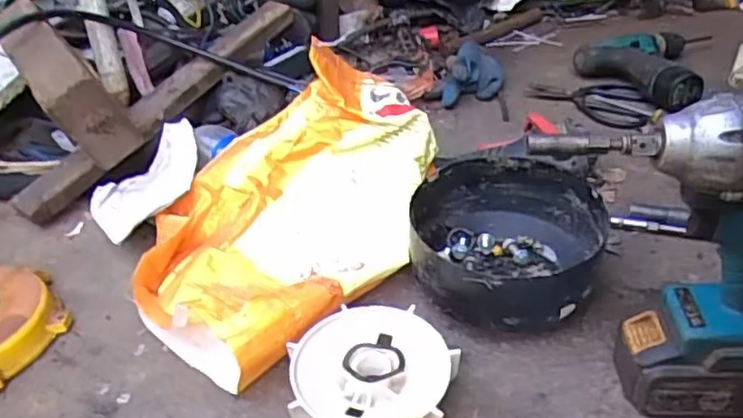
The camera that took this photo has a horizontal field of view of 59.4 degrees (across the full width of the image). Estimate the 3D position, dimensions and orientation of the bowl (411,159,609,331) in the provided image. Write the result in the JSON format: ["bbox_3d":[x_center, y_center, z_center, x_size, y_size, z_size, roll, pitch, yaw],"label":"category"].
[{"bbox_3d":[0.124,0.038,0.603,0.165,0.086,0.172,1,37,8],"label":"bowl"}]

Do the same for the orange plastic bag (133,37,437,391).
[{"bbox_3d":[-0.078,-0.009,0.652,0.238,0.122,0.344,25,45,33],"label":"orange plastic bag"}]

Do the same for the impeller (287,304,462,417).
[{"bbox_3d":[-0.001,0.139,0.520,0.127,0.039,0.124,-3,36,2],"label":"impeller"}]

